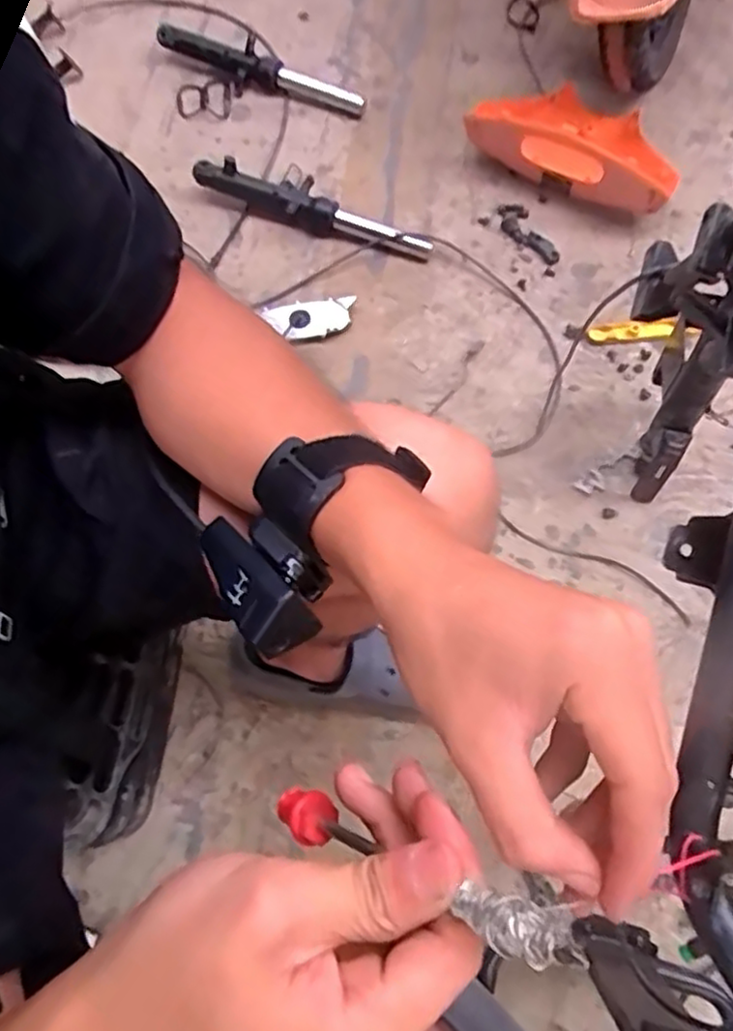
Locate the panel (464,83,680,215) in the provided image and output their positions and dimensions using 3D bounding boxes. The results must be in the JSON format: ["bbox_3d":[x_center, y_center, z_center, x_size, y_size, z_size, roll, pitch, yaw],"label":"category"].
[{"bbox_3d":[0.321,-0.563,0.996,0.301,0.093,0.197,26,70,13],"label":"panel"}]

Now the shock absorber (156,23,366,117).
[{"bbox_3d":[-0.173,-0.720,1.097,0.363,0.047,0.083,31,71,14],"label":"shock absorber"}]

